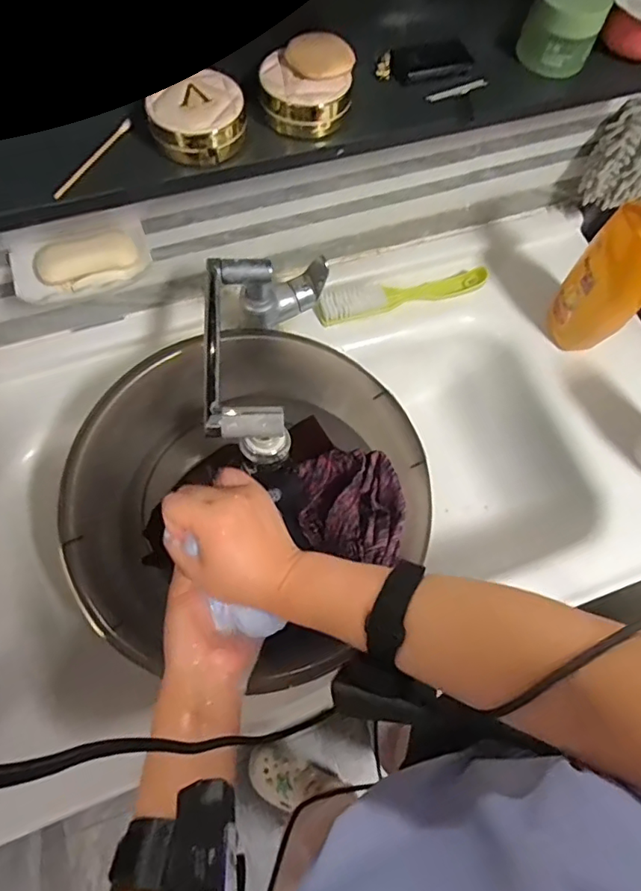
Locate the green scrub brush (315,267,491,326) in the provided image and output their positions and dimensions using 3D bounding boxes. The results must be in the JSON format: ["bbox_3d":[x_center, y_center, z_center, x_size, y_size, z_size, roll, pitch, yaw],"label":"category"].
[{"bbox_3d":[0.110,-0.205,0.722,0.235,0.038,0.036,-16,70,-9],"label":"green scrub brush"}]

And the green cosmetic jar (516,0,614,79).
[{"bbox_3d":[0.213,-0.370,0.472,0.061,0.053,0.060,1,68,-2],"label":"green cosmetic jar"}]

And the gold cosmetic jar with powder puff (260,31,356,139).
[{"bbox_3d":[-0.011,-0.288,0.435,0.070,0.047,0.054,-2,68,-4],"label":"gold cosmetic jar with powder puff"}]

